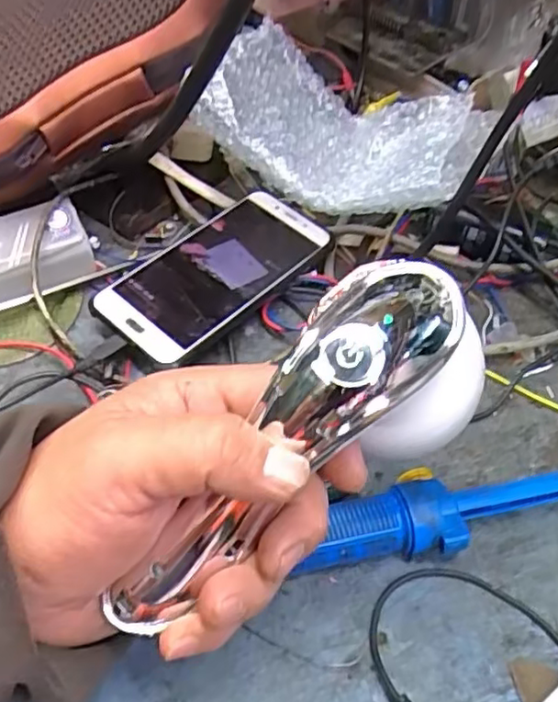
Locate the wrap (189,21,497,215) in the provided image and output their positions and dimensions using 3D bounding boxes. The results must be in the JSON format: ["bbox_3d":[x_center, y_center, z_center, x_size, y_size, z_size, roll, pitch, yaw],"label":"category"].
[{"bbox_3d":[0.037,-0.142,0.404,0.179,0.047,0.109,25,53,16],"label":"wrap"}]

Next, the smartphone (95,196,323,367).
[{"bbox_3d":[-0.042,-0.054,0.425,0.076,0.010,0.147,40,63,23],"label":"smartphone"}]

